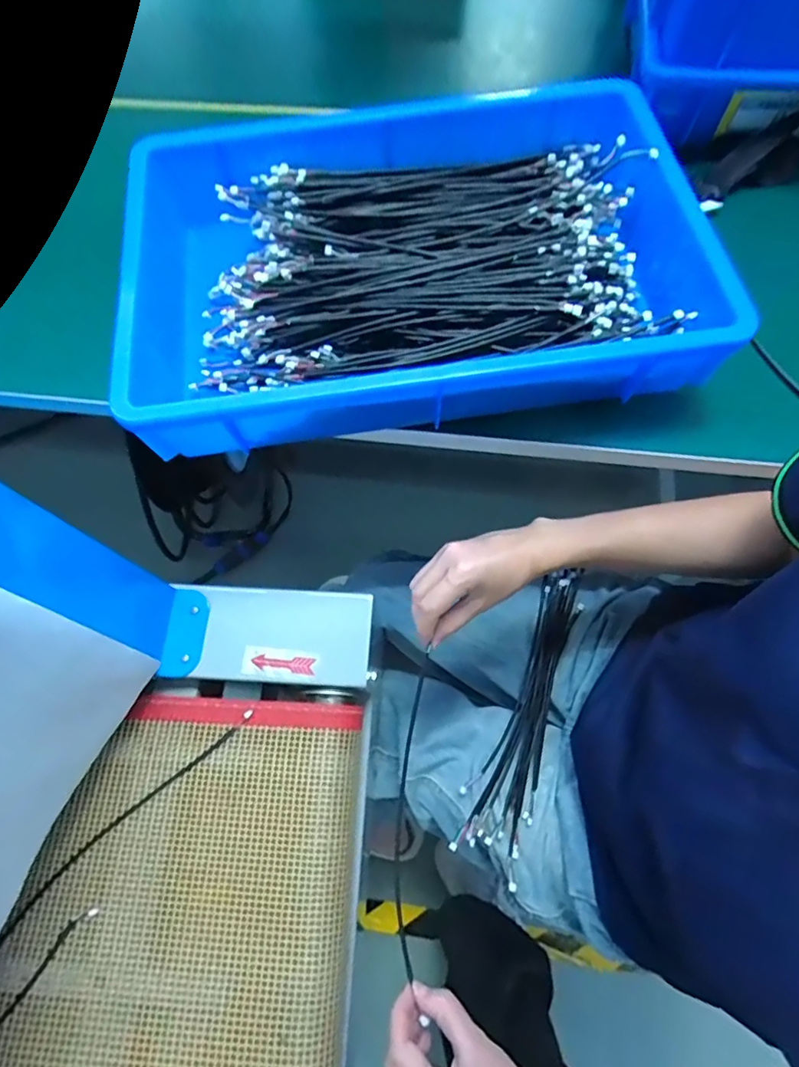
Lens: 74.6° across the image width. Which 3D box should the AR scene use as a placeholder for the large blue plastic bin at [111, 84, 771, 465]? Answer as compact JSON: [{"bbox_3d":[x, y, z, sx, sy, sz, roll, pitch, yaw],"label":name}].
[{"bbox_3d":[0.009,-0.229,0.437,0.434,0.078,0.305,-7,69,-1],"label":"large blue plastic bin"}]

